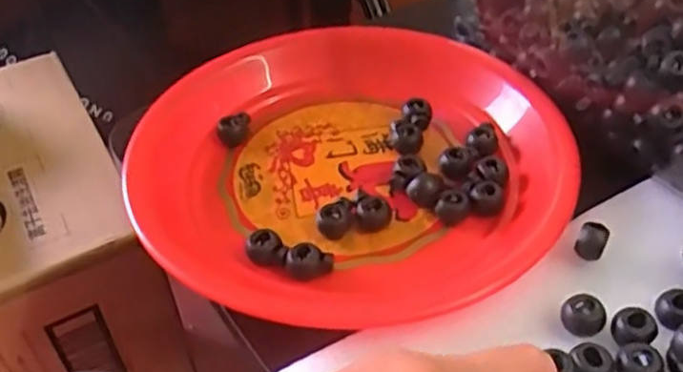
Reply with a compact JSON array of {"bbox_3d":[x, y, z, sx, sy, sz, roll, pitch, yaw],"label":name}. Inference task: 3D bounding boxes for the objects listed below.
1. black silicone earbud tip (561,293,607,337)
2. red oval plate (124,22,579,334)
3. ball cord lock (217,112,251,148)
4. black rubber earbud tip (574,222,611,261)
[{"bbox_3d":[0.102,0.056,0.302,0.018,0.016,0.013,15,46,19],"label":"black silicone earbud tip"},{"bbox_3d":[0.007,-0.017,0.384,0.221,0.024,0.222,-28,47,-25],"label":"red oval plate"},{"bbox_3d":[-0.062,-0.034,0.419,0.020,0.014,0.017,-12,44,-8],"label":"ball cord lock"},{"bbox_3d":[0.116,0.027,0.333,0.012,0.015,0.015,21,49,24],"label":"black rubber earbud tip"}]

